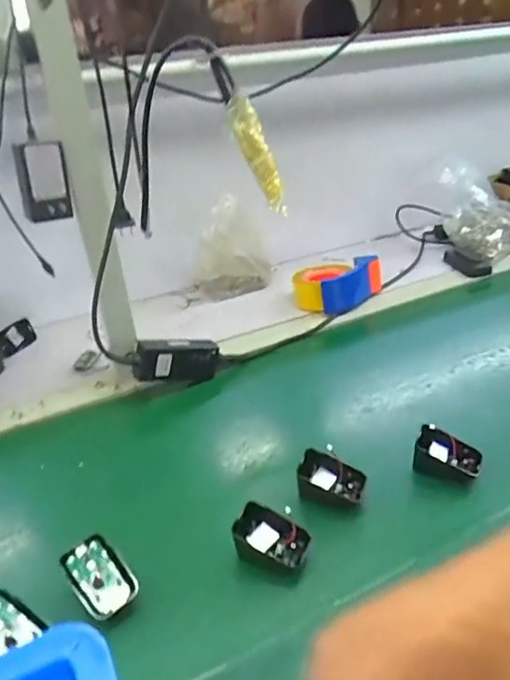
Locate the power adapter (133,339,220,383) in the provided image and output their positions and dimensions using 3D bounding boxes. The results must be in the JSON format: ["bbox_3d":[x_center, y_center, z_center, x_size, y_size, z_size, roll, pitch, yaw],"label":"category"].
[{"bbox_3d":[-0.106,0.027,0.721,0.117,0.051,0.034,1,23,-38],"label":"power adapter"}]

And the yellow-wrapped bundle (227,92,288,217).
[{"bbox_3d":[0.002,-0.106,0.308,0.013,0.070,0.013,-29,9,-34],"label":"yellow-wrapped bundle"}]

